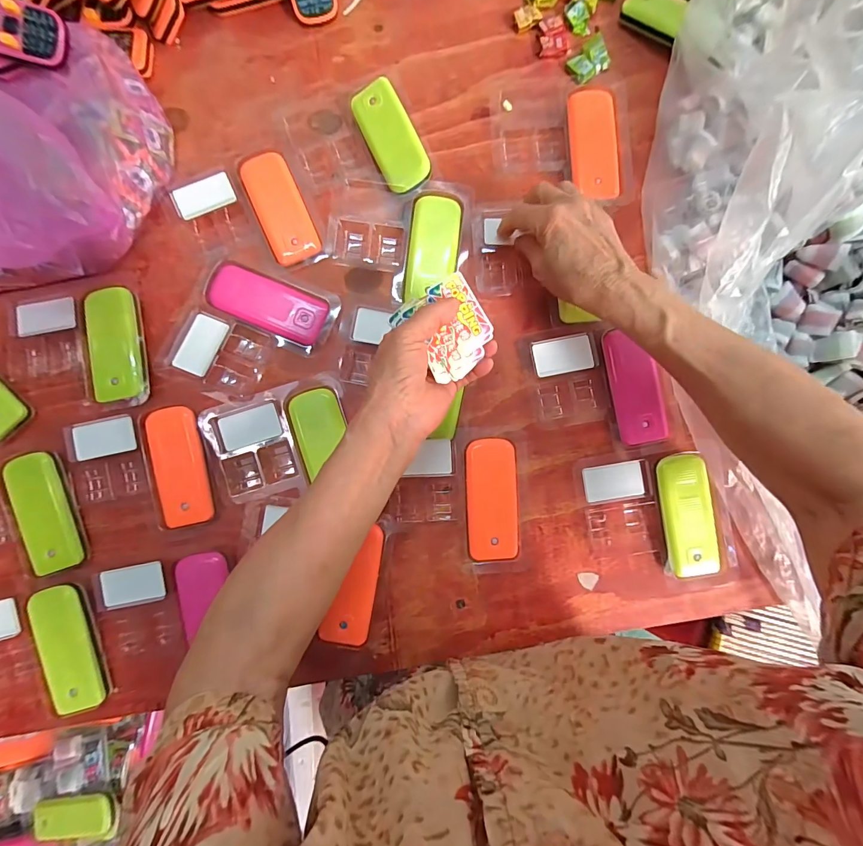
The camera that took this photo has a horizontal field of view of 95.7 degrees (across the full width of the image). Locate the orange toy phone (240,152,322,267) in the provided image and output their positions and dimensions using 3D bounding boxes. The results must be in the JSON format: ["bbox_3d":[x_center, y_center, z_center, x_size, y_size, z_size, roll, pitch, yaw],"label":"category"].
[{"bbox_3d":[-0.143,-0.203,0.367,0.043,0.015,0.103,-23,84,-2],"label":"orange toy phone"}]

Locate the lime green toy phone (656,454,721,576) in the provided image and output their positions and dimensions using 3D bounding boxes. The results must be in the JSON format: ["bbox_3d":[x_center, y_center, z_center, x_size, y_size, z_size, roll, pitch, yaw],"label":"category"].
[{"bbox_3d":[0.225,0.081,0.345,0.044,0.018,0.103,-8,84,0],"label":"lime green toy phone"}]

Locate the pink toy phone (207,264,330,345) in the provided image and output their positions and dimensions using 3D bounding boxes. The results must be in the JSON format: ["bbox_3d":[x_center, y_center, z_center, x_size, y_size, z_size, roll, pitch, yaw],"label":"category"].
[{"bbox_3d":[-0.149,-0.109,0.357,0.106,0.010,0.045,21,84,3],"label":"pink toy phone"}]

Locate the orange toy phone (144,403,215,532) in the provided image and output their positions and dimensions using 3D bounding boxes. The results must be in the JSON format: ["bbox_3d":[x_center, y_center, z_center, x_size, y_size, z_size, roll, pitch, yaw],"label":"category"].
[{"bbox_3d":[-0.223,0.038,0.343,0.043,0.010,0.103,-11,84,-1],"label":"orange toy phone"}]

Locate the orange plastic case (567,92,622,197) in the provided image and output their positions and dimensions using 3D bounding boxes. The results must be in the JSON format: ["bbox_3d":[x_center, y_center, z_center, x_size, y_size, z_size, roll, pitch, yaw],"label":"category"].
[{"bbox_3d":[0.158,-0.271,0.380,0.045,0.015,0.104,-6,84,0],"label":"orange plastic case"}]

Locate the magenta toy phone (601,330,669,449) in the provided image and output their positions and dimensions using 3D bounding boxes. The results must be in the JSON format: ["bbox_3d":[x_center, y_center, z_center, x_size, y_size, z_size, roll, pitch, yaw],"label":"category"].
[{"bbox_3d":[0.185,-0.033,0.353,0.043,0.017,0.100,-11,84,-1],"label":"magenta toy phone"}]

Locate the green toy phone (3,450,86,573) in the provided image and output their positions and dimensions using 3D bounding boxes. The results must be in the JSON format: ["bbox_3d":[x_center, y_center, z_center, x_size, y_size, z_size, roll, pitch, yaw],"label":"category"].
[{"bbox_3d":[-0.341,0.079,0.339,0.043,0.016,0.103,-16,84,-1],"label":"green toy phone"}]

